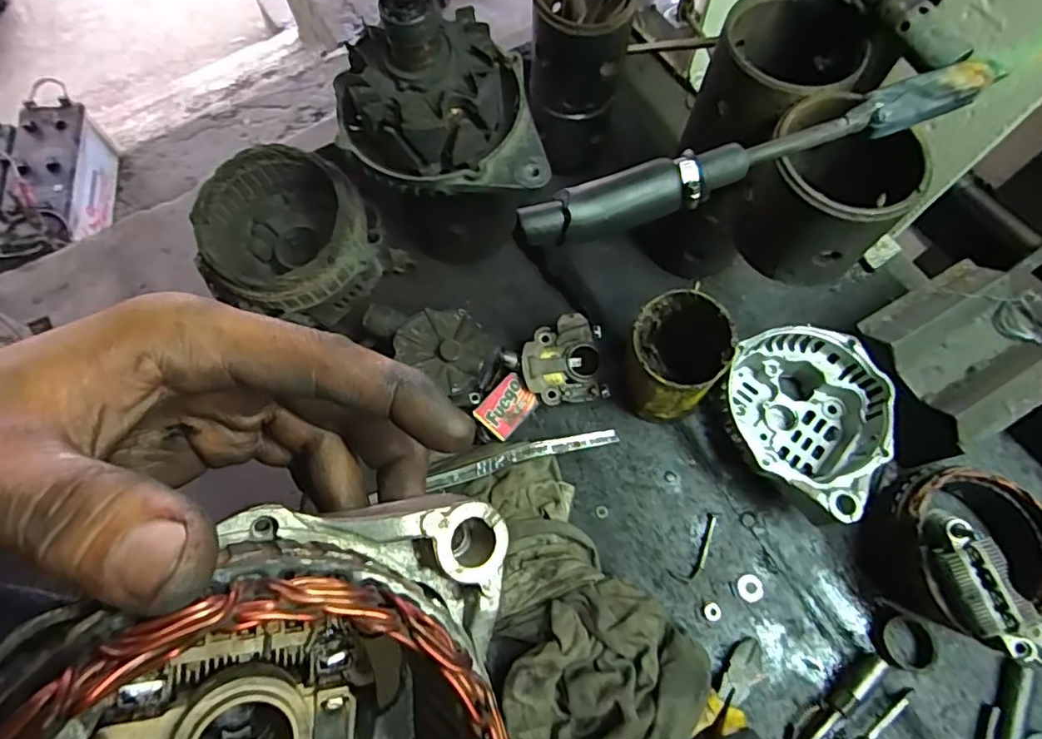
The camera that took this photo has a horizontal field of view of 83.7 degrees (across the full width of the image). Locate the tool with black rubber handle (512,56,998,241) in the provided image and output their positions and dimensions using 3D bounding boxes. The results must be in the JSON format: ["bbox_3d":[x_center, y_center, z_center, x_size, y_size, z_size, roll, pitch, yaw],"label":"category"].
[{"bbox_3d":[0.130,-0.116,0.319,0.268,0.034,0.025,-17,70,-6],"label":"tool with black rubber handle"}]

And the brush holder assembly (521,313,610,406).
[{"bbox_3d":[0.037,-0.008,0.507,0.070,0.022,0.072,-4,69,-2],"label":"brush holder assembly"}]

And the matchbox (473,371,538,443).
[{"bbox_3d":[-0.012,0.033,0.507,0.037,0.008,0.050,40,74,14],"label":"matchbox"}]

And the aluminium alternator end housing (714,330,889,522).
[{"bbox_3d":[0.219,0.036,0.466,0.120,0.072,0.132,33,72,12],"label":"aluminium alternator end housing"}]

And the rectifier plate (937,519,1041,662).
[{"bbox_3d":[0.294,0.138,0.366,0.037,0.021,0.084,-25,71,-10],"label":"rectifier plate"}]

